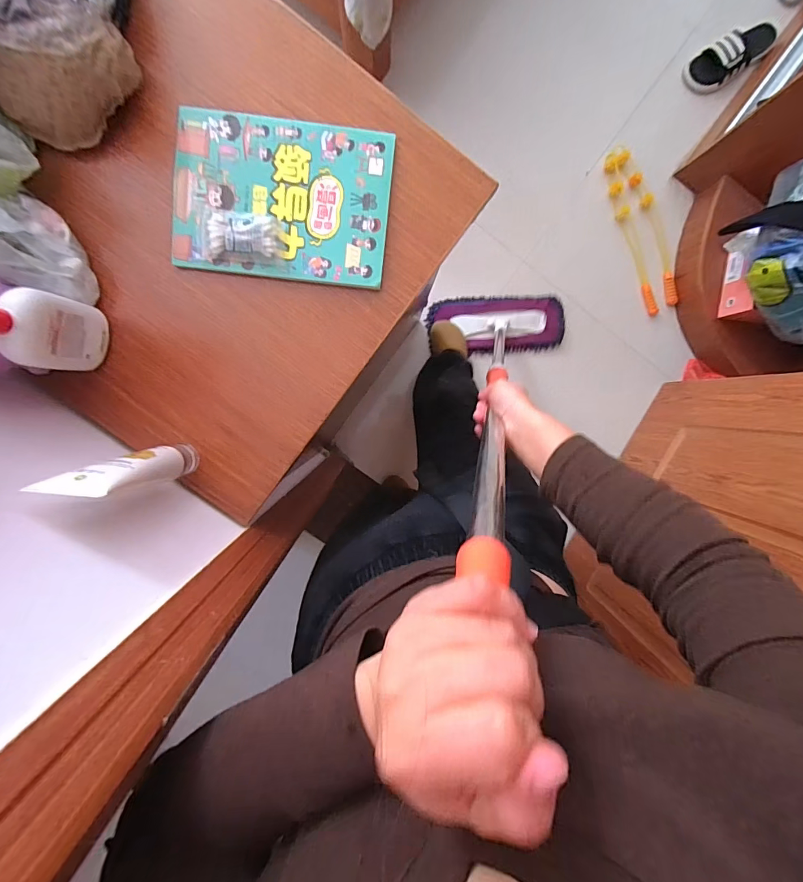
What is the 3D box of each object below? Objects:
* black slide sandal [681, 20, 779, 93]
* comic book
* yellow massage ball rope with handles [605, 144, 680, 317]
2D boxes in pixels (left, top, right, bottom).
[{"bbox_3d":[0.952,-1.102,1.141,0.275,0.077,0.111,-32,95,2],"label":"black slide sandal"},{"bbox_3d":[-0.133,-0.270,0.457,0.235,0.015,0.167,6,95,-2],"label":"comic book"},{"bbox_3d":[0.719,-0.622,1.206,0.128,0.034,0.484,-19,95,1],"label":"yellow massage ball rope with handles"}]

